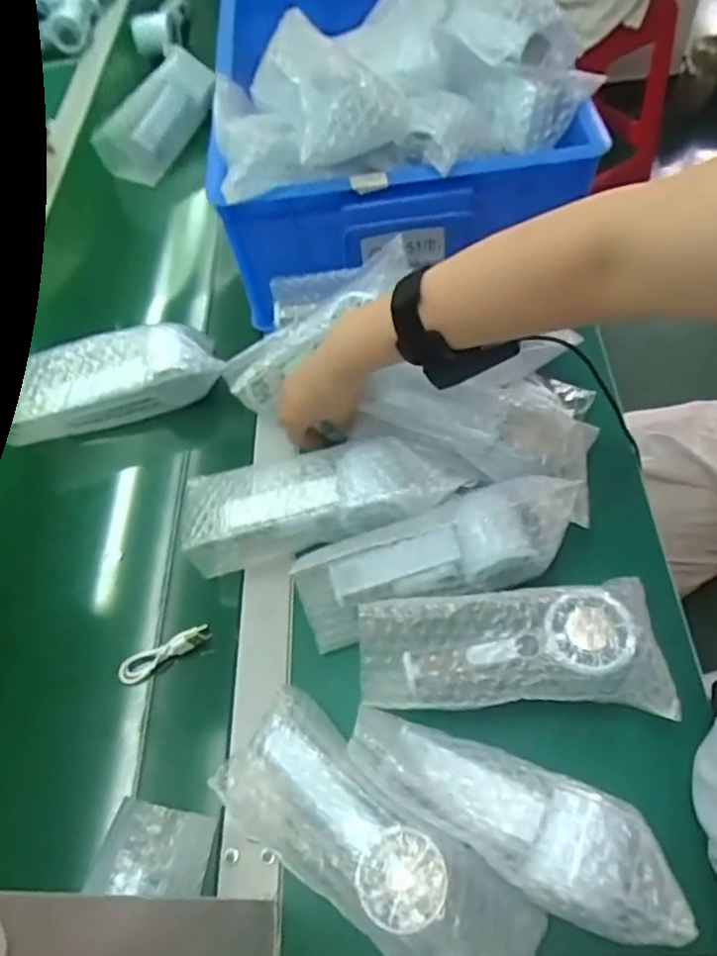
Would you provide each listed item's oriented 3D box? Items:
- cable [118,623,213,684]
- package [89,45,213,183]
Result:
[{"bbox_3d":[-0.152,0.138,0.515,0.075,0.016,0.021,-20,57,-9],"label":"cable"},{"bbox_3d":[-0.266,-0.479,0.879,0.047,0.082,0.185,30,77,22],"label":"package"}]

